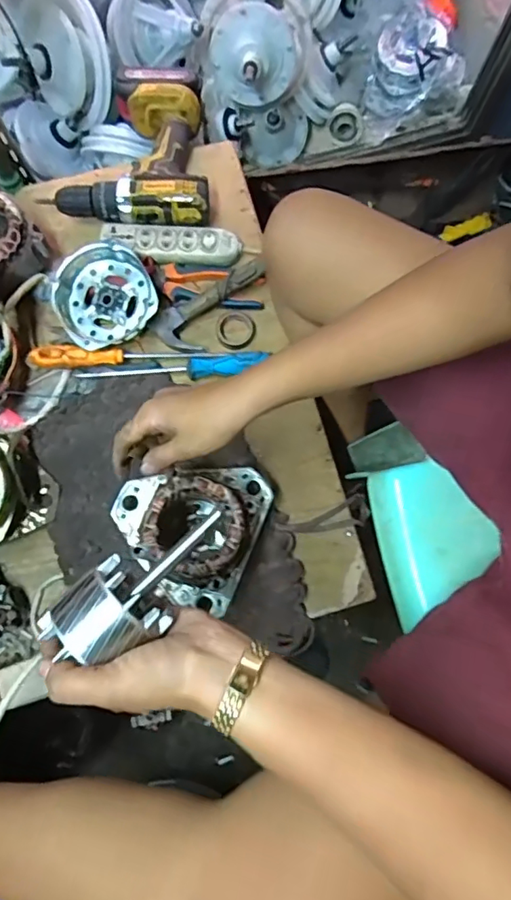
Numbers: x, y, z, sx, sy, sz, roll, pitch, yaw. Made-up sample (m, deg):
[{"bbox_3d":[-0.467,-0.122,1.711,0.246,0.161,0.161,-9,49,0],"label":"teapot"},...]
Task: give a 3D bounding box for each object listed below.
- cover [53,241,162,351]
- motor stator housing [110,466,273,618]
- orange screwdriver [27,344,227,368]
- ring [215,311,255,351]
[{"bbox_3d":[-0.187,-0.189,0.648,0.115,0.039,0.117,-25,79,-6],"label":"cover"},{"bbox_3d":[-0.076,0.077,0.581,0.156,0.107,0.156,23,78,4],"label":"motor stator housing"},{"bbox_3d":[-0.159,-0.118,0.648,0.230,0.027,0.025,-4,77,-2],"label":"orange screwdriver"},{"bbox_3d":[-0.026,-0.153,0.672,0.048,0.013,0.050,0,77,-1],"label":"ring"}]

